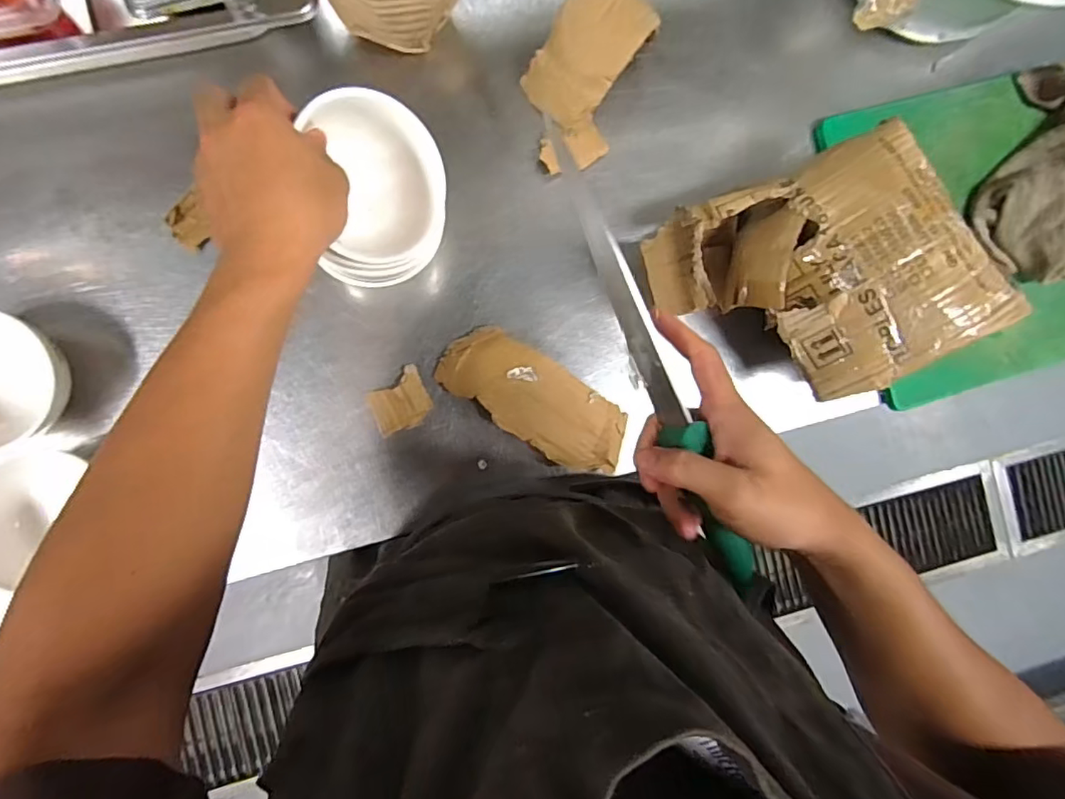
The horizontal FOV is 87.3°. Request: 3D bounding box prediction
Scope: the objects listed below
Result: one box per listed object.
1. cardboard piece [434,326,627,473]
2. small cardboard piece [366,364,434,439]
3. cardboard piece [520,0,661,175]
[{"bbox_3d":[0.004,0.000,0.514,0.181,0.030,0.073,34,86,-4],"label":"cardboard piece"},{"bbox_3d":[-0.121,0.002,0.511,0.053,0.010,0.051,-24,91,-6],"label":"small cardboard piece"},{"bbox_3d":[0.041,-0.283,0.496,0.089,0.080,0.134,21,87,-5],"label":"cardboard piece"}]

